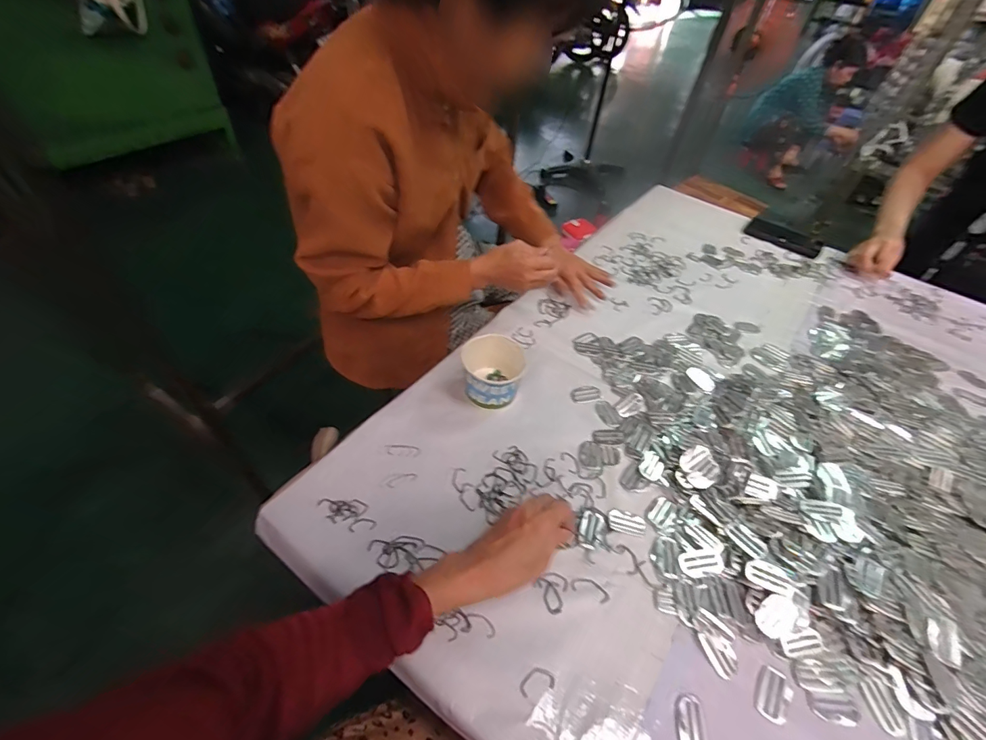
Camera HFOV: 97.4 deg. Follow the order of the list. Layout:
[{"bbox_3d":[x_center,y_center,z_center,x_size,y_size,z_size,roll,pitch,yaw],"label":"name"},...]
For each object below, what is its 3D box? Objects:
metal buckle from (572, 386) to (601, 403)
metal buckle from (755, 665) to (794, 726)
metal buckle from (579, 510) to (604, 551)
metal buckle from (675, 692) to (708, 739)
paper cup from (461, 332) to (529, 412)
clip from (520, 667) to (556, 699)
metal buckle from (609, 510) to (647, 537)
[{"bbox_3d":[0.143,0.036,0.671,0.045,0.004,0.027,-9,49,-13],"label":"metal buckle"},{"bbox_3d":[0.278,0.321,0.428,0.031,0.004,0.046,30,51,21],"label":"metal buckle"},{"bbox_3d":[0.119,0.194,0.528,0.026,0.004,0.048,21,49,14],"label":"metal buckle"},{"bbox_3d":[0.187,0.333,0.405,0.027,0.004,0.050,9,47,3],"label":"metal buckle"},{"bbox_3d":[0.004,0.002,0.635,0.093,0.061,0.093,3,47,-3],"label":"paper cup"},{"bbox_3d":[0.043,0.302,0.422,0.035,0.004,0.020,-7,48,-12],"label":"clip"},{"bbox_3d":[0.167,0.189,0.537,0.045,0.004,0.030,13,47,7],"label":"metal buckle"}]

